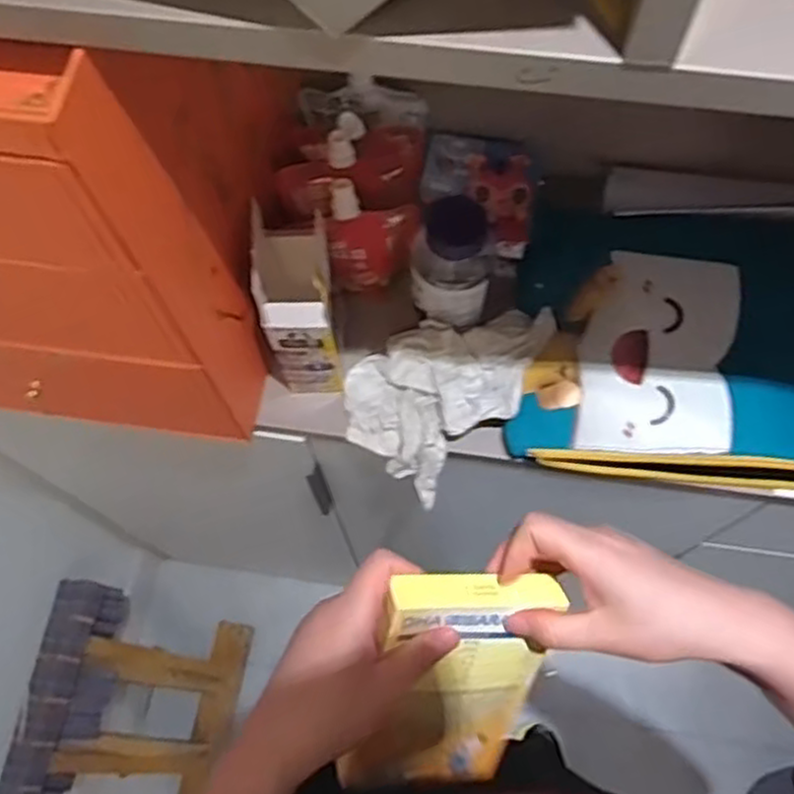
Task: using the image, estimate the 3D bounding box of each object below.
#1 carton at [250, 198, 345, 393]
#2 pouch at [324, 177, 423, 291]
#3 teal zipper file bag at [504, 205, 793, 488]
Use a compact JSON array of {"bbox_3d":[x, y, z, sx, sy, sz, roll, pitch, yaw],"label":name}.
[{"bbox_3d":[-0.074,-0.074,0.582,0.049,0.143,0.095,-7,68,-1],"label":"carton"},{"bbox_3d":[-0.018,-0.129,0.603,0.074,0.109,0.031,-10,68,-2],"label":"pouch"},{"bbox_3d":[0.262,-0.046,0.609,0.315,0.049,0.223,5,68,4],"label":"teal zipper file bag"}]

